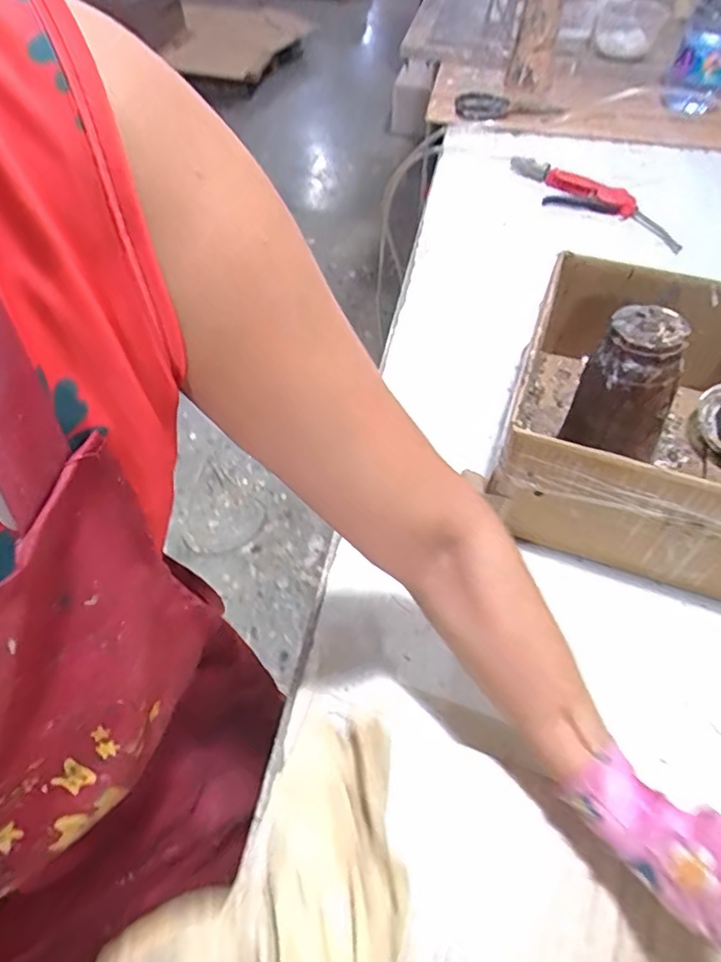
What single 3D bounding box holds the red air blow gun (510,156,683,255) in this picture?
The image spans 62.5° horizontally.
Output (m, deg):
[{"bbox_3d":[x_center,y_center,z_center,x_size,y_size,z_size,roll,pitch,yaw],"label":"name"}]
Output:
[{"bbox_3d":[0.328,-0.400,0.840,0.062,0.033,0.287,-34,60,-22],"label":"red air blow gun"}]

